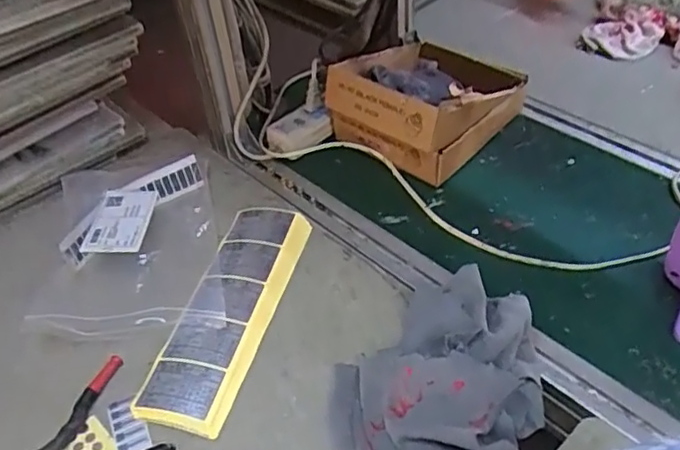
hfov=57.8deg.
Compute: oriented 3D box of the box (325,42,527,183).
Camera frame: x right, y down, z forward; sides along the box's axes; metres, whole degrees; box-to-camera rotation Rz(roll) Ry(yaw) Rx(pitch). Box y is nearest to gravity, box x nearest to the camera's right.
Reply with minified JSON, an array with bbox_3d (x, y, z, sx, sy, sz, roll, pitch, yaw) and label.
[{"bbox_3d":[0.118,-0.180,0.832,0.192,0.104,0.227,29,52,28],"label":"box"}]

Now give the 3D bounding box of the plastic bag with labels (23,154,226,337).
[{"bbox_3d":[-0.239,0.013,0.707,0.197,0.036,0.264,-7,44,-5],"label":"plastic bag with labels"}]

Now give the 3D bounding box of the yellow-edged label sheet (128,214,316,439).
[{"bbox_3d":[-0.115,0.081,0.658,0.091,0.018,0.284,9,45,12],"label":"yellow-edged label sheet"}]

